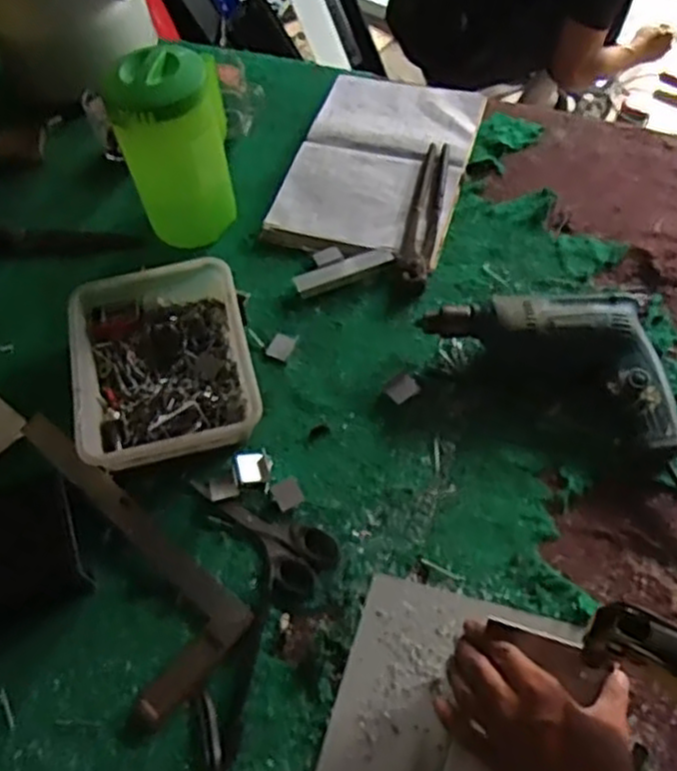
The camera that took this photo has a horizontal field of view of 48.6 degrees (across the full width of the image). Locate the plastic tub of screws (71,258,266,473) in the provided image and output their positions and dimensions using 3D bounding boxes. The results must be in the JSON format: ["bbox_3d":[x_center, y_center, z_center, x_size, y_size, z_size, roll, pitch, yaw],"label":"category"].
[{"bbox_3d":[-0.175,-0.018,0.748,0.175,0.049,0.222,-12,56,-5],"label":"plastic tub of screws"}]

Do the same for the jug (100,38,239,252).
[{"bbox_3d":[-0.175,-0.256,0.821,0.109,0.207,0.086,-11,56,-4],"label":"jug"}]

